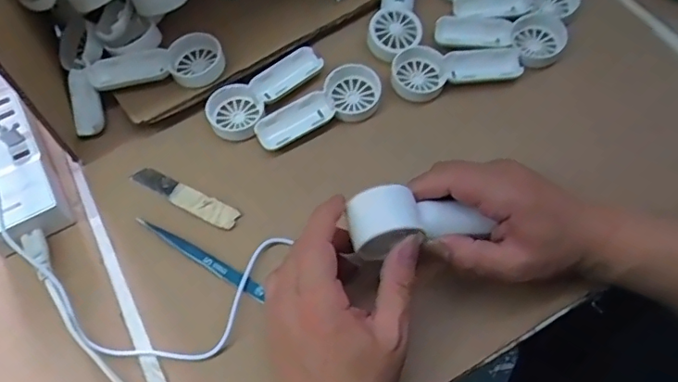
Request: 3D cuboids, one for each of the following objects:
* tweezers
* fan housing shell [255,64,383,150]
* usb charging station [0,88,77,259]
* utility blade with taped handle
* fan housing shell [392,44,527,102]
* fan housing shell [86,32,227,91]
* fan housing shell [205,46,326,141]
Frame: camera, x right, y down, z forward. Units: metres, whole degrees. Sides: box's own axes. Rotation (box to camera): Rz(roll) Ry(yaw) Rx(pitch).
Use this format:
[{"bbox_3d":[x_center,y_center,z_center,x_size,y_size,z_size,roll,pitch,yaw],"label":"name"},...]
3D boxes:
[{"bbox_3d":[-0.104,0.051,0.413,0.117,0.014,0.011,27,66,17],"label":"tweezers"},{"bbox_3d":[-0.015,-0.066,0.456,0.109,0.026,0.047,-34,65,-15],"label":"fan housing shell"},{"bbox_3d":[-0.266,-0.018,0.432,0.064,0.041,0.150,-30,66,-13],"label":"usb charging station"},{"bbox_3d":[-0.127,0.005,0.437,0.099,0.004,0.020,23,70,15],"label":"utility blade with taped handle"},{"bbox_3d":[0.102,-0.110,0.477,0.114,0.020,0.043,-10,61,-3],"label":"fan housing shell"},{"bbox_3d":[-0.157,-0.106,0.462,0.116,0.018,0.048,-10,61,-2],"label":"fan housing shell"},{"bbox_3d":[-0.066,-0.089,0.467,0.050,0.022,0.109,37,69,21],"label":"fan housing shell"}]

